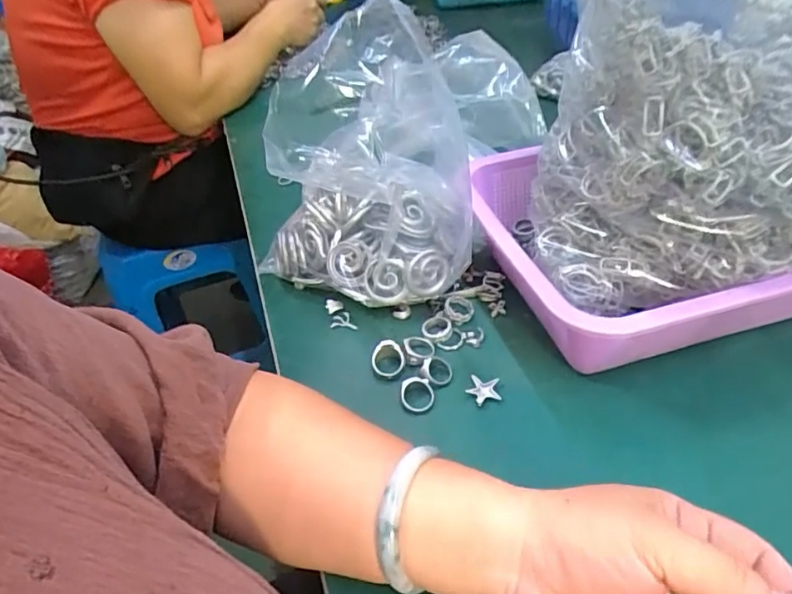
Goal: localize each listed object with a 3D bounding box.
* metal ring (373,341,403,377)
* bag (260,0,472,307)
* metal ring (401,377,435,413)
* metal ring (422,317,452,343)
[{"bbox_3d":[-0.006,0.045,0.396,0.024,0.015,0.022,-4,42,4],"label":"metal ring"},{"bbox_3d":[-0.033,-0.088,0.414,0.173,0.205,0.091,-9,42,-1],"label":"bag"},{"bbox_3d":[0.015,0.068,0.378,0.023,0.005,0.027,4,53,-3],"label":"metal ring"},{"bbox_3d":[0.032,0.025,0.425,0.021,0.006,0.023,-4,42,4],"label":"metal ring"}]

